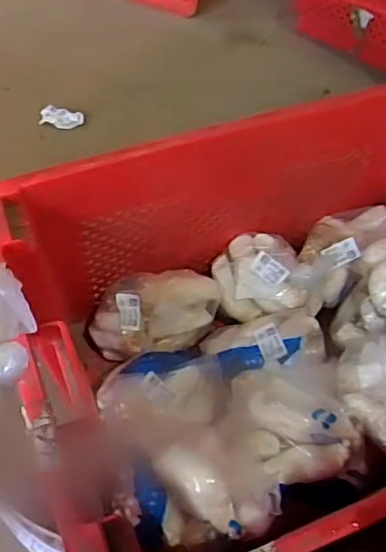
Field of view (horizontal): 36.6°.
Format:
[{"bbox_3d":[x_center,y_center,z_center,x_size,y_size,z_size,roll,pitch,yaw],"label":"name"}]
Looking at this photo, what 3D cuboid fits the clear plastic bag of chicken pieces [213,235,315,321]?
[{"bbox_3d":[0.094,-0.002,0.828,0.126,0.063,0.111,-1,60,-5],"label":"clear plastic bag of chicken pieces"}]

